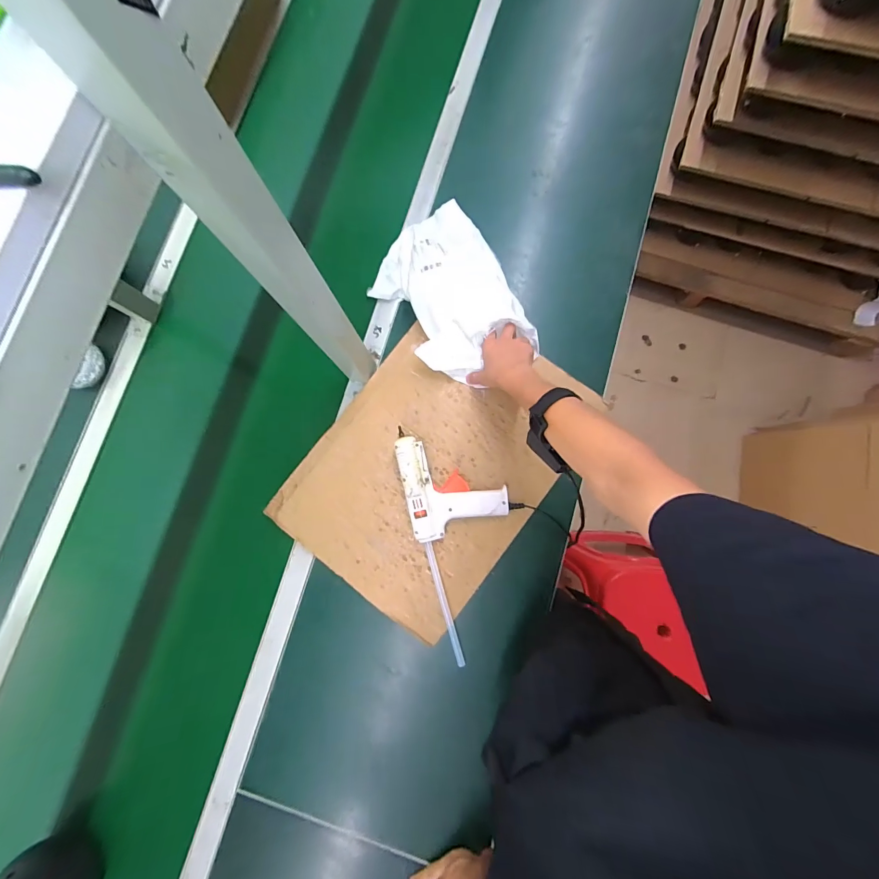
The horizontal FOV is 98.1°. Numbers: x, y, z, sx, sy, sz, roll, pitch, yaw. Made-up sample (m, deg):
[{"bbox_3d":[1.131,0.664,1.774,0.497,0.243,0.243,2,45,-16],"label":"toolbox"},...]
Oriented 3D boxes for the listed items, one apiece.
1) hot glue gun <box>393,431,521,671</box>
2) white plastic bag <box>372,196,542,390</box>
[{"bbox_3d":[0.046,0.150,0.620,0.167,0.043,0.382,-19,83,0],"label":"hot glue gun"},{"bbox_3d":[0.021,-0.257,0.659,0.213,0.068,0.288,-35,83,-2],"label":"white plastic bag"}]

